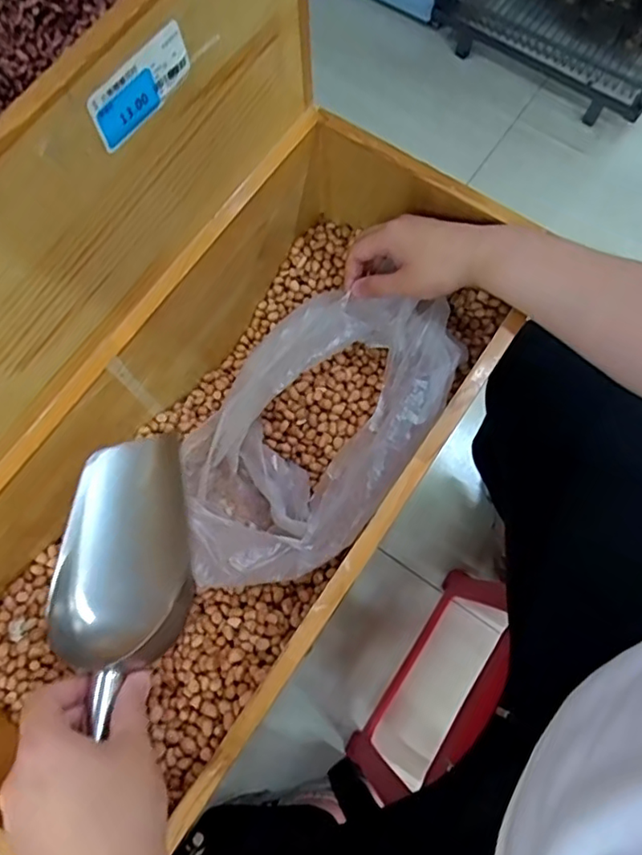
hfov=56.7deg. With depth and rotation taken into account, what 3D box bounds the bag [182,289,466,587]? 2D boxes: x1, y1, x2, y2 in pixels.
[{"bbox_3d":[-0.011,0.007,0.547,0.178,0.109,0.291,30,77,10],"label":"bag"}]

